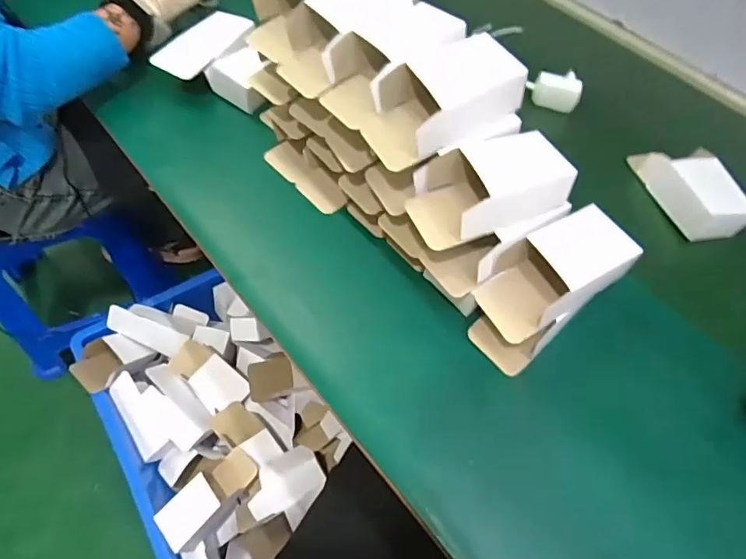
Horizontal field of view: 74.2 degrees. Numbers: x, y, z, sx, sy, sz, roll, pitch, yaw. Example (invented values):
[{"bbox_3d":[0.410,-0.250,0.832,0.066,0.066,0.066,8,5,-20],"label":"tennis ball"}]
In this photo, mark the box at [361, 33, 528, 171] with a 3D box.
[{"bbox_3d":[0.061,-0.166,0.454,0.138,0.060,0.078,-24,61,-18],"label":"box"}]

